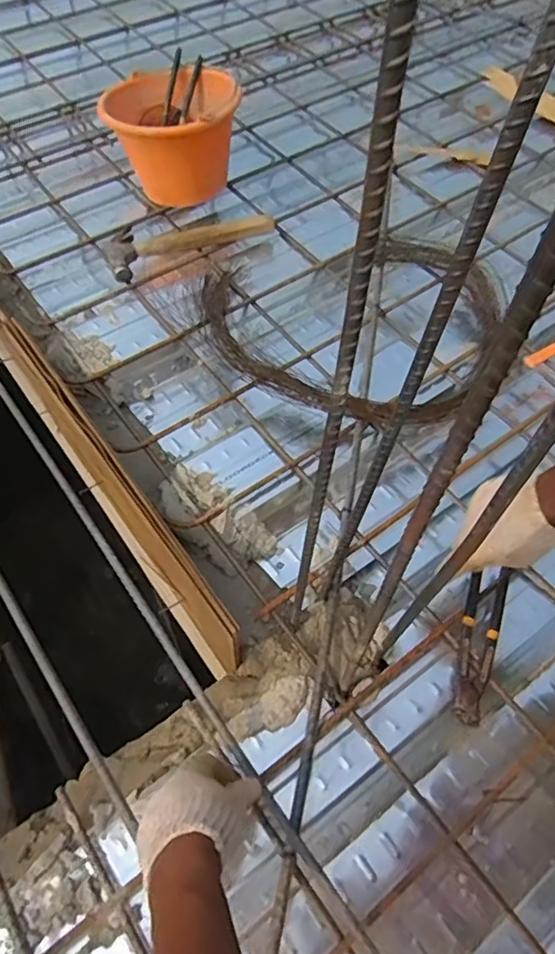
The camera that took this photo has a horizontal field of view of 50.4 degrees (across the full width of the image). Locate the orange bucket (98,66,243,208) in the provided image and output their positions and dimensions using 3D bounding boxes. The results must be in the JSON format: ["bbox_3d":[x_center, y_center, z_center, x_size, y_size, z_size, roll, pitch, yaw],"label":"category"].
[{"bbox_3d":[-0.191,-0.625,1.082,0.229,0.146,0.250,0,58,0],"label":"orange bucket"}]

